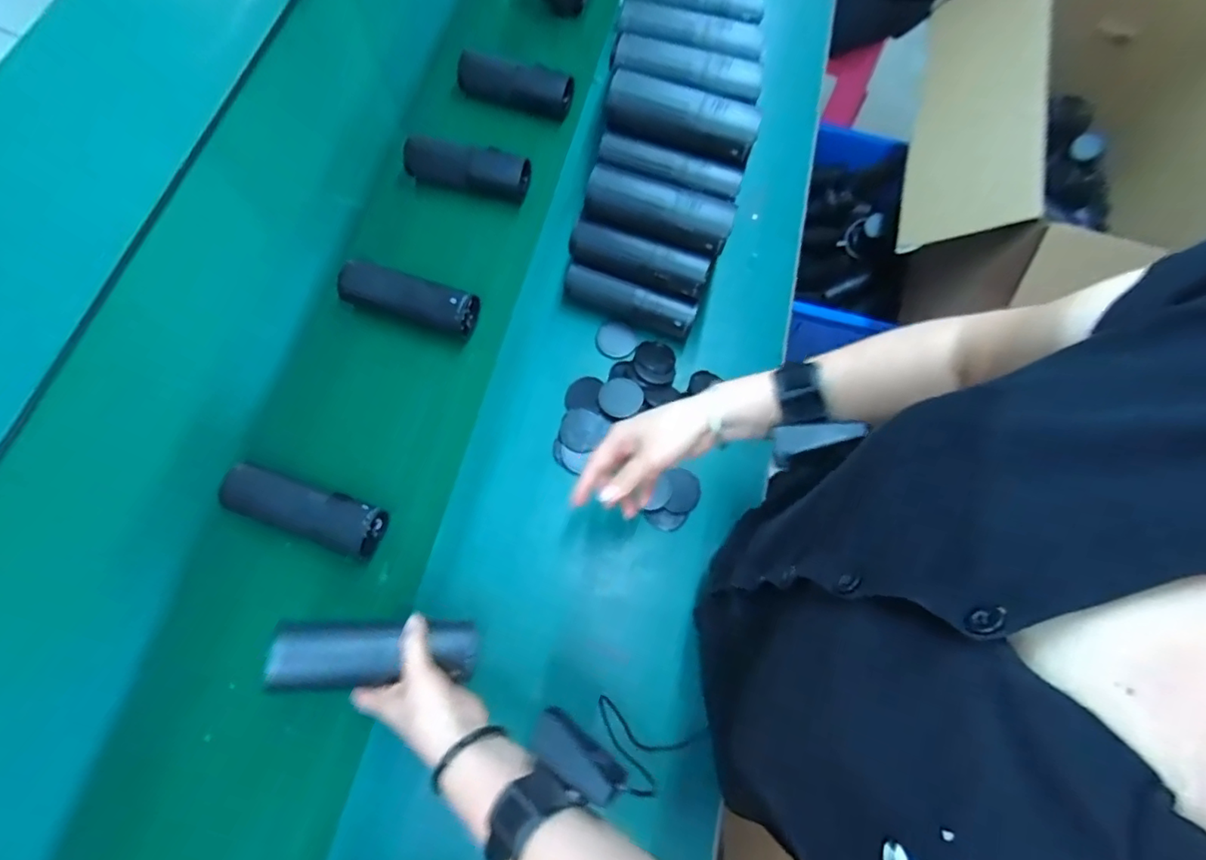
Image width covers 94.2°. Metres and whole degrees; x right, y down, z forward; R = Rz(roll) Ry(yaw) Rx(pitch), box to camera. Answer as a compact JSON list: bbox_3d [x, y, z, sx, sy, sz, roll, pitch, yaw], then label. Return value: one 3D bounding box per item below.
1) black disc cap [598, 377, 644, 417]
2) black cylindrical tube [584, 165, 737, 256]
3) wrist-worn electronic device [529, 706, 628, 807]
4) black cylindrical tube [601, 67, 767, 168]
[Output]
[{"bbox_3d":[0.021,-0.037,0.639,0.052,0.004,0.046,29,79,21],"label":"black disc cap"},{"bbox_3d":[0.063,-0.243,0.617,0.162,0.039,0.050,17,69,4],"label":"black cylindrical tube"},{"bbox_3d":[-0.018,0.224,0.386,0.068,0.018,0.029,32,71,22],"label":"wrist-worn electronic device"},{"bbox_3d":[0.085,-0.340,0.604,0.162,0.040,0.047,19,69,4],"label":"black cylindrical tube"}]

